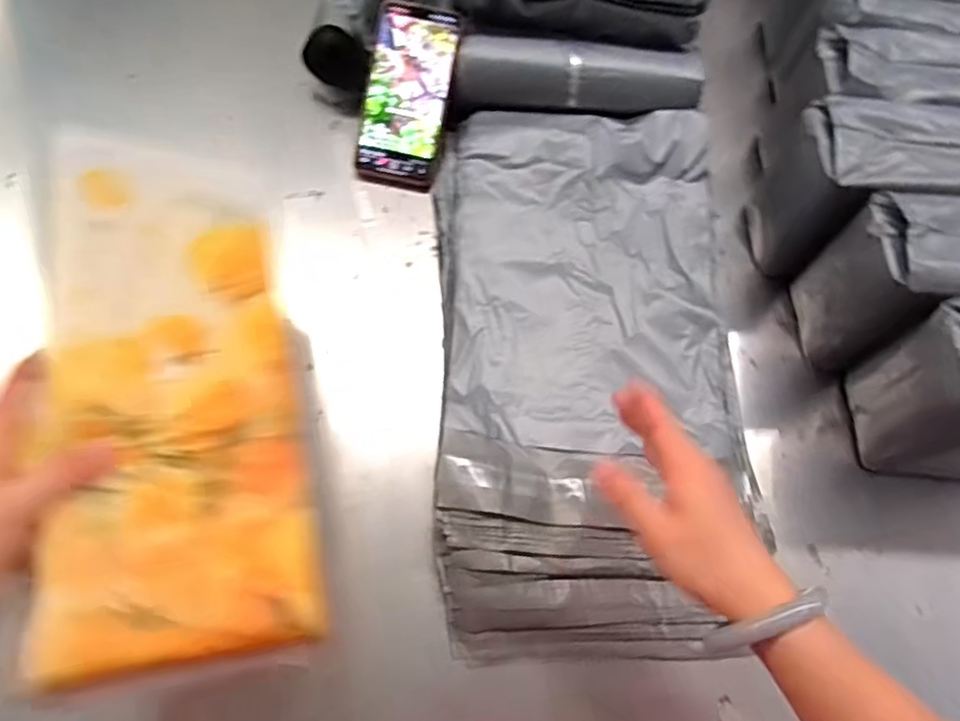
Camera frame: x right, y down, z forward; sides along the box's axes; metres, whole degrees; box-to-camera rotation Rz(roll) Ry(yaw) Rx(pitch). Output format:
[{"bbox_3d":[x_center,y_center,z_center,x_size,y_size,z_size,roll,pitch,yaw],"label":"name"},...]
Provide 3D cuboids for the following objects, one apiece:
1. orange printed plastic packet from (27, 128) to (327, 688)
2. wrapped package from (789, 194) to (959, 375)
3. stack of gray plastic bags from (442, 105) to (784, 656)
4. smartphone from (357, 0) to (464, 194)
[{"bbox_3d":[-0.161,0.006,0.364,0.132,0.025,0.298,9,59,-42],"label":"orange printed plastic packet"},{"bbox_3d":[0.438,-0.058,0.528,0.304,0.129,0.094,-1,65,-4],"label":"wrapped package"},{"bbox_3d":[0.091,-0.021,0.545,0.247,0.050,0.461,0,65,-3],"label":"stack of gray plastic bags"},{"bbox_3d":[-0.067,-0.252,0.626,0.081,0.017,0.172,9,92,1],"label":"smartphone"}]

